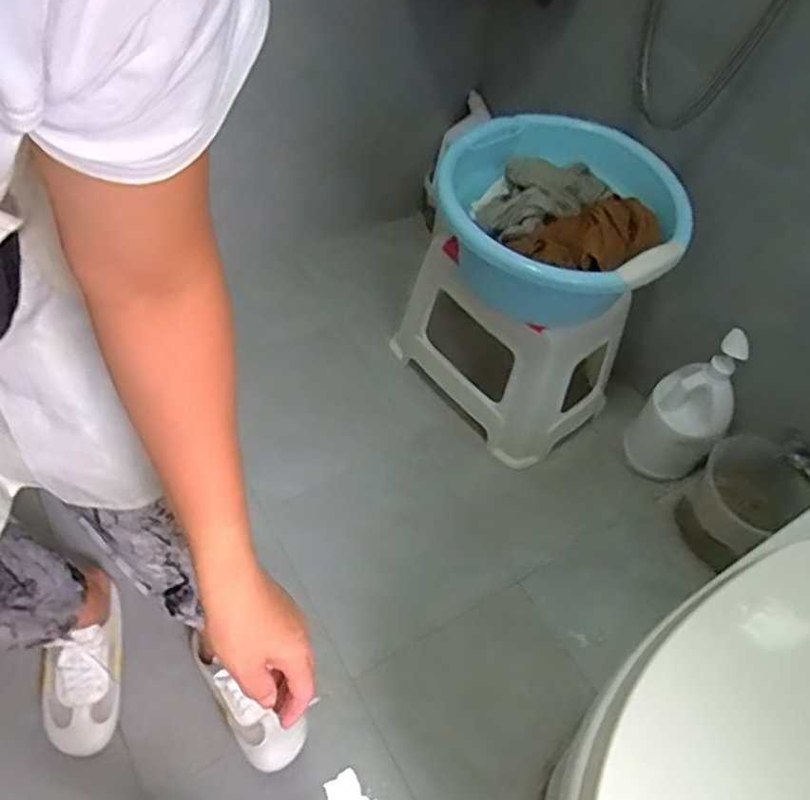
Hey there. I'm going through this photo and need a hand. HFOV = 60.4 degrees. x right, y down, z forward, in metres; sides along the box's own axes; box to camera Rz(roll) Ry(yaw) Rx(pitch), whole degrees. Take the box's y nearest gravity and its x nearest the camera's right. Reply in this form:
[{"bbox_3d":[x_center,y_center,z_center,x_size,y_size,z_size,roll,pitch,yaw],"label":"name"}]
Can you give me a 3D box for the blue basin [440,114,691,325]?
[{"bbox_3d":[0.215,-0.252,1.029,0.334,0.174,0.334,3,53,-4],"label":"blue basin"}]

